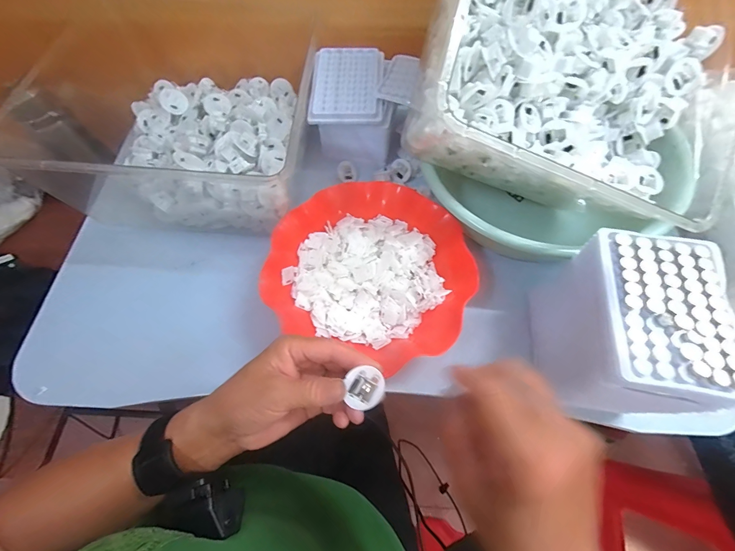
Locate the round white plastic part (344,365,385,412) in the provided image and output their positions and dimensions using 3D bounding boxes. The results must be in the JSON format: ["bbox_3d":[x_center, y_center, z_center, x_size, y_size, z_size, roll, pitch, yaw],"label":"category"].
[{"bbox_3d":[-0.002,0.085,0.254,0.031,0.006,0.031,-1,92,-18],"label":"round white plastic part"}]

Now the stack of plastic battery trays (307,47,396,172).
[{"bbox_3d":[-0.021,-0.240,0.483,0.108,0.087,0.142,2,65,2],"label":"stack of plastic battery trays"}]

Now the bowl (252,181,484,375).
[{"bbox_3d":[0.006,-0.009,0.388,0.215,0.057,0.196,0,65,1],"label":"bowl"}]

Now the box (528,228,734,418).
[{"bbox_3d":[0.233,0.052,0.313,0.096,0.129,0.135,7,66,4],"label":"box"}]

